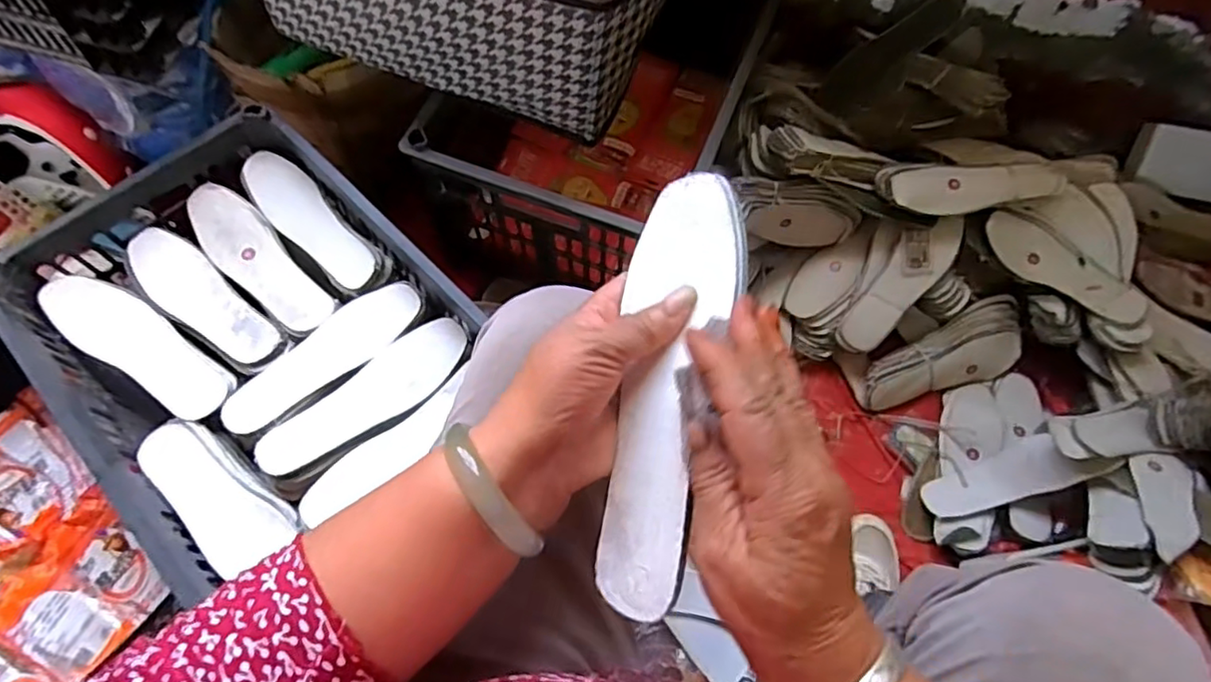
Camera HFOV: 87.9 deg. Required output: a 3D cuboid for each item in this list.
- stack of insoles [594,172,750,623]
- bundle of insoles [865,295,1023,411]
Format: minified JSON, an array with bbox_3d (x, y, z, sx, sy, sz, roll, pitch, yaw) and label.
[{"bbox_3d":[0.031,0.019,0.307,0.066,0.011,0.216,-5,71,43],"label":"stack of insoles"},{"bbox_3d":[0.477,0.027,0.874,0.251,0.046,0.095,-27,70,-11],"label":"bundle of insoles"}]

